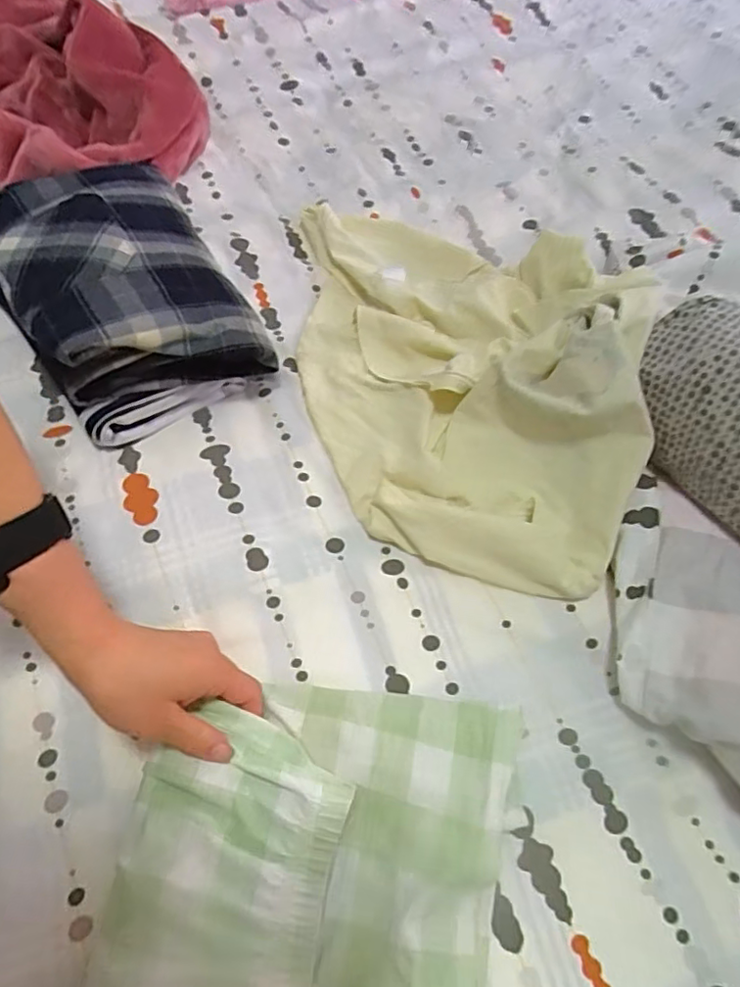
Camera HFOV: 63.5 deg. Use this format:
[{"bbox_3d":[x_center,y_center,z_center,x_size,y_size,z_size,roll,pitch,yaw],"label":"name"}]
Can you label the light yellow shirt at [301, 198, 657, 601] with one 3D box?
[{"bbox_3d":[0.080,-0.125,0.518,0.287,0.100,0.413,2,63,-2],"label":"light yellow shirt"}]

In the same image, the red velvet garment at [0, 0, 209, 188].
[{"bbox_3d":[-0.475,-0.553,0.700,0.715,0.094,0.265,40,68,16],"label":"red velvet garment"}]

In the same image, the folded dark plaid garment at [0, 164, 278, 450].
[{"bbox_3d":[-0.220,-0.180,0.514,0.171,0.097,0.258,-28,67,-16],"label":"folded dark plaid garment"}]

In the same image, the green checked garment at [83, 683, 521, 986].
[{"bbox_3d":[-0.034,0.231,0.345,0.217,0.037,0.235,9,63,2],"label":"green checked garment"}]

